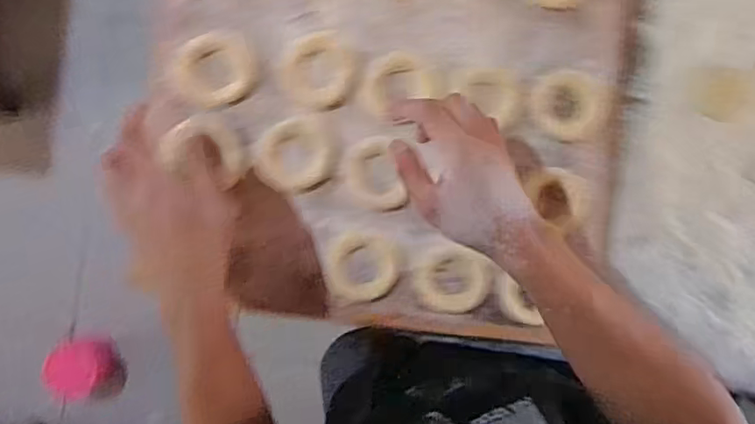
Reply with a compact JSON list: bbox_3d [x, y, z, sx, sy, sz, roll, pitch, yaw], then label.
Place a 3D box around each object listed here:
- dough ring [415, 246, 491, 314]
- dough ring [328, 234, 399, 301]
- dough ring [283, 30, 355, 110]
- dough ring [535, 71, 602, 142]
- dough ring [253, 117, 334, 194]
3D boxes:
[{"bbox_3d":[0.070,0.064,0.543,0.067,0.011,0.060,21,90,-2],"label":"dough ring"},{"bbox_3d":[-0.014,0.051,0.539,0.061,0.006,0.061,0,91,-2],"label":"dough ring"},{"bbox_3d":[-0.054,-0.131,0.541,0.064,0.007,0.070,0,91,-2],"label":"dough ring"},{"bbox_3d":[0.181,-0.102,0.554,0.067,0.016,0.064,0,91,-2],"label":"dough ring"},{"bbox_3d":[-0.077,-0.052,0.534,0.068,0.010,0.065,0,91,-2],"label":"dough ring"}]

